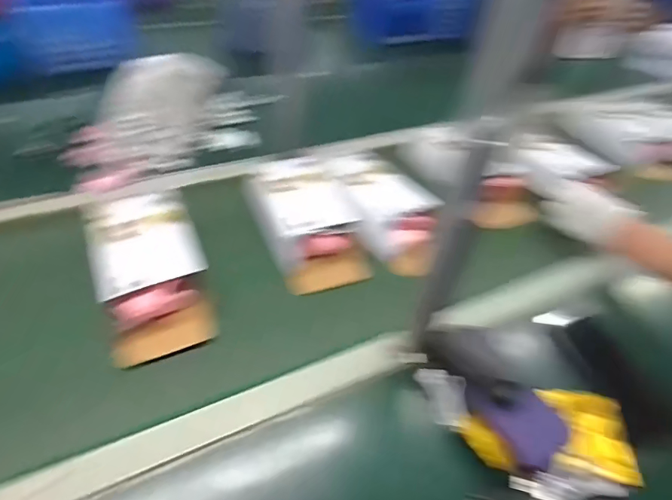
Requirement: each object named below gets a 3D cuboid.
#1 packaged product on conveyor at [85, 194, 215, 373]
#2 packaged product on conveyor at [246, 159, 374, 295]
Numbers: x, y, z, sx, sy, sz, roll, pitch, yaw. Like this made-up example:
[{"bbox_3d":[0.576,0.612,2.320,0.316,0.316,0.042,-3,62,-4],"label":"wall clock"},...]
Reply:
[{"bbox_3d":[-0.238,0.019,0.538,0.122,0.065,0.241,-16,46,-25],"label":"packaged product on conveyor"},{"bbox_3d":[-0.045,-0.042,0.633,0.141,0.073,0.230,-9,44,-18],"label":"packaged product on conveyor"}]

